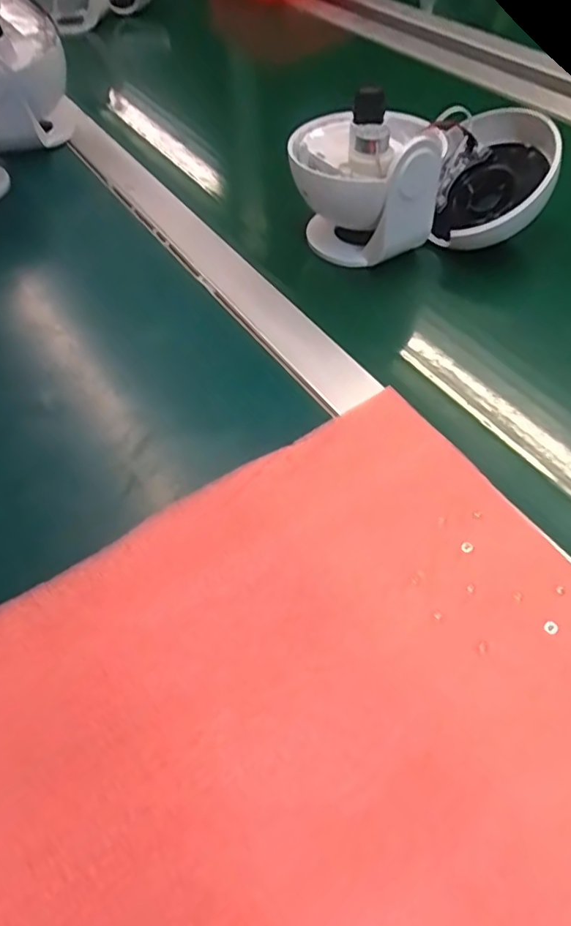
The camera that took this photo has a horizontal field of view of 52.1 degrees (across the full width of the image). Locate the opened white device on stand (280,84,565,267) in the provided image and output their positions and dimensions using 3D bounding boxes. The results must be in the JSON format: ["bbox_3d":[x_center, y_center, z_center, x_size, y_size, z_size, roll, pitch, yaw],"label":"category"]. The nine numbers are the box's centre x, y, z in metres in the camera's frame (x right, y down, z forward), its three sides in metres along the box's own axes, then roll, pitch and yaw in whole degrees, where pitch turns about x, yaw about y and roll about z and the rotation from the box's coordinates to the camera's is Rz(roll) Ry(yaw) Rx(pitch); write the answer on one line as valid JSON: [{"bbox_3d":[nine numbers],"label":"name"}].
[{"bbox_3d":[0.107,-0.228,0.463,0.195,0.105,0.120,1,52,6],"label":"opened white device on stand"}]

